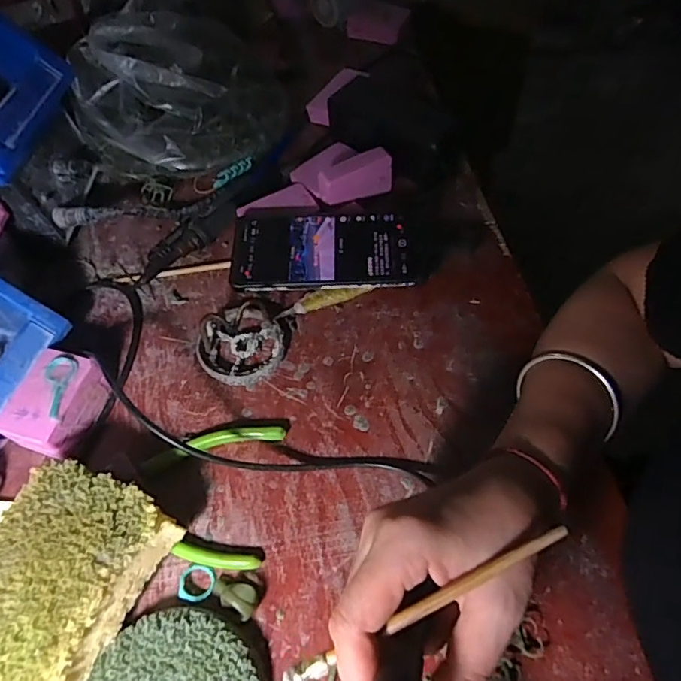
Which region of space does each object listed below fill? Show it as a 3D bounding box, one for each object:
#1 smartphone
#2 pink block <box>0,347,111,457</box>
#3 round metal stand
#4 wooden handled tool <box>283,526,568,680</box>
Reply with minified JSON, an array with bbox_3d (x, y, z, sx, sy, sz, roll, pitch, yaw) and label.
[{"bbox_3d":[-0.012,-0.082,0.447,0.161,0.013,0.085,0,63,4],"label":"smartphone"},{"bbox_3d":[-0.212,0.048,0.385,0.052,0.041,0.072,11,60,11],"label":"pink block"},{"bbox_3d":[-0.081,0.001,0.417,0.067,0.019,0.070,-2,59,4],"label":"round metal stand"},{"bbox_3d":[0.032,0.118,0.226,0.147,0.004,0.008,-32,60,5],"label":"wooden handled tool"}]

